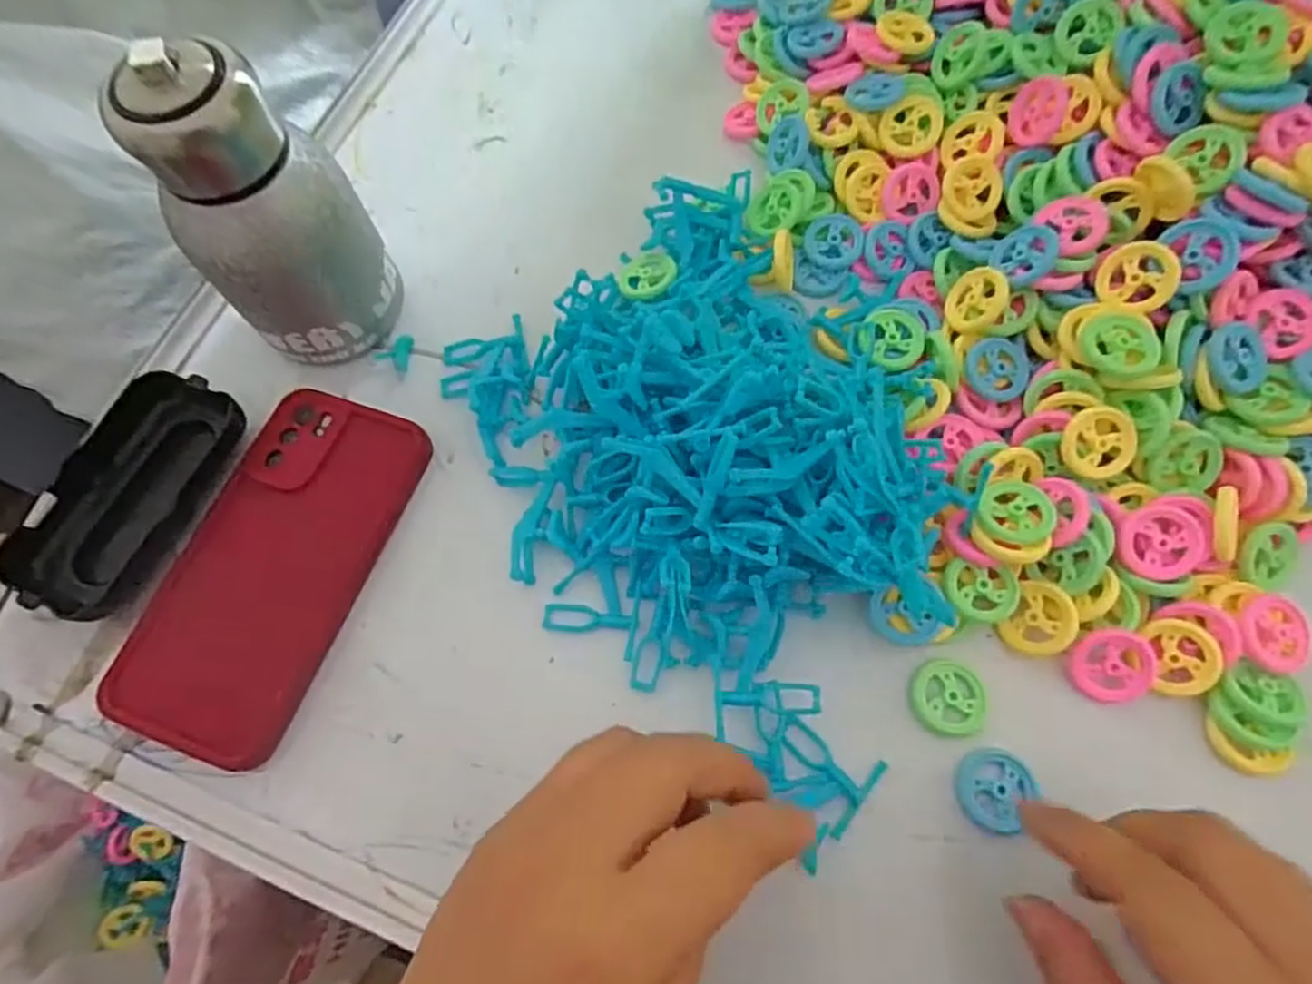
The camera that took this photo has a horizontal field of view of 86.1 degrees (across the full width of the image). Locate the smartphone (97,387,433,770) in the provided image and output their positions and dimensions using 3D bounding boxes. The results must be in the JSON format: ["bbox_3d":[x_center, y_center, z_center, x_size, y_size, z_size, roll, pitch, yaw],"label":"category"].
[{"bbox_3d":[-0.166,0.030,0.308,0.077,0.013,0.158,19,70,9],"label":"smartphone"}]

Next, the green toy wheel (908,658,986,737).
[{"bbox_3d":[0.117,0.082,0.281,0.028,0.004,0.029,-1,68,1],"label":"green toy wheel"}]

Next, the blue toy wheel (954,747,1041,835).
[{"bbox_3d":[0.129,0.113,0.268,0.028,0.006,0.031,10,56,24],"label":"blue toy wheel"}]

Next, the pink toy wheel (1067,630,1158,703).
[{"bbox_3d":[0.180,0.068,0.277,0.029,0.008,0.029,1,91,22],"label":"pink toy wheel"}]

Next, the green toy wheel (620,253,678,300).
[{"bbox_3d":[-0.004,-0.107,0.349,0.028,0.010,0.032,-7,68,-1],"label":"green toy wheel"}]

